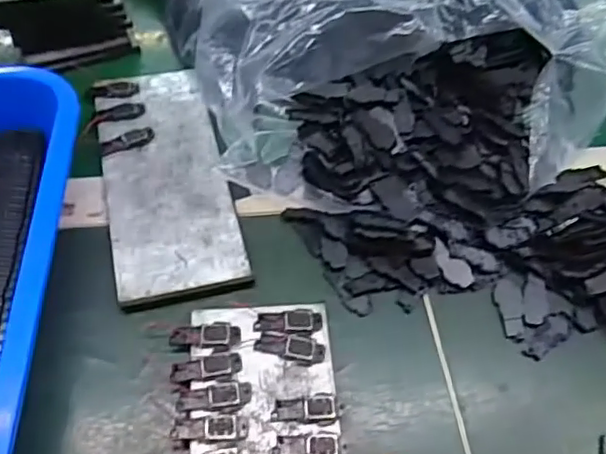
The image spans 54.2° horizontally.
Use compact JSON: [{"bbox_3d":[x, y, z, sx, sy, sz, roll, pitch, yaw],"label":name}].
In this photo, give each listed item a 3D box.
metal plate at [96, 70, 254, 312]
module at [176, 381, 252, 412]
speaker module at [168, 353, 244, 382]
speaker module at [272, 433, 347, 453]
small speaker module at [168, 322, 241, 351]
[{"bbox_3d":[-0.094,-0.038,0.403,0.079,0.004,0.193,-11,58,-12],"label":"metal plate"},{"bbox_3d":[-0.048,0.091,0.318,0.039,0.004,0.014,-3,57,-7],"label":"module"},{"bbox_3d":[-0.053,0.077,0.326,0.039,0.006,0.013,-3,57,-7],"label":"speaker module"},{"bbox_3d":[0.004,0.114,0.307,0.037,0.005,0.014,2,56,-3],"label":"speaker module"},{"bbox_3d":[-0.056,0.062,0.339,0.039,0.005,0.016,3,56,-2],"label":"small speaker module"}]

